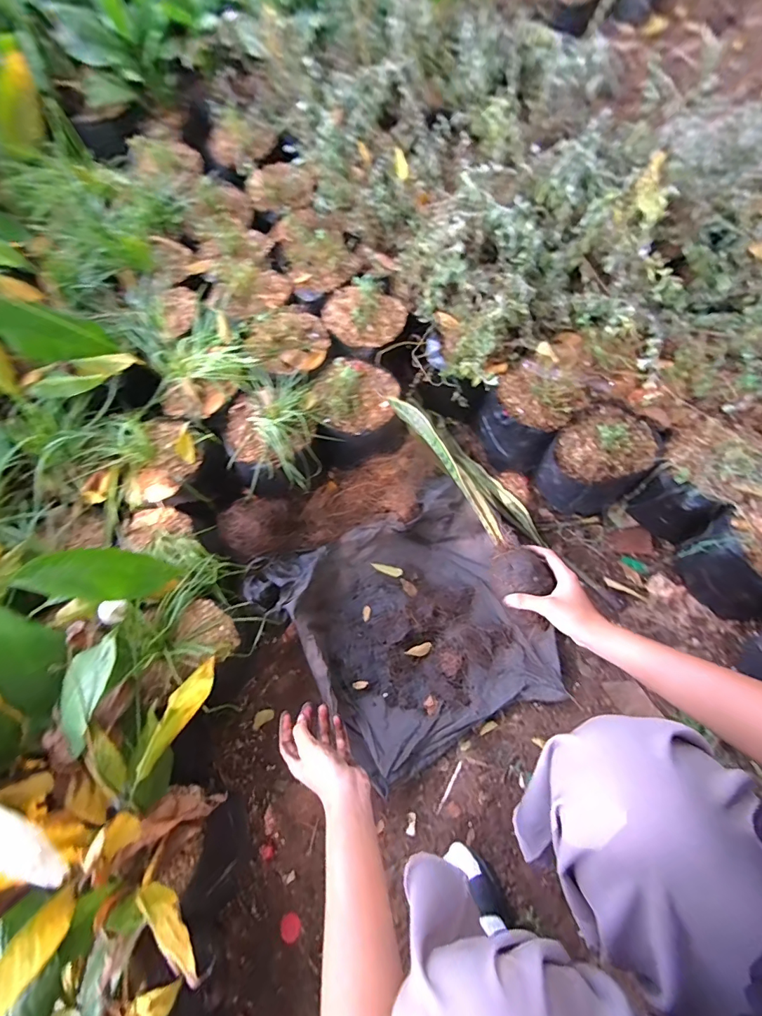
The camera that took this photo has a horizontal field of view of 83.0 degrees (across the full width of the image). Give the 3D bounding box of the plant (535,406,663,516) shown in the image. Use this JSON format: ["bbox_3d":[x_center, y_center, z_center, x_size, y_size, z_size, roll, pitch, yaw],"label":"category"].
[{"bbox_3d":[0.360,-0.073,0.730,0.150,0.182,0.142,0,69,0],"label":"plant"}]

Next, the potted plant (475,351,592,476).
[{"bbox_3d":[0.268,-0.177,0.759,0.137,0.193,0.159,41,74,15],"label":"potted plant"}]

